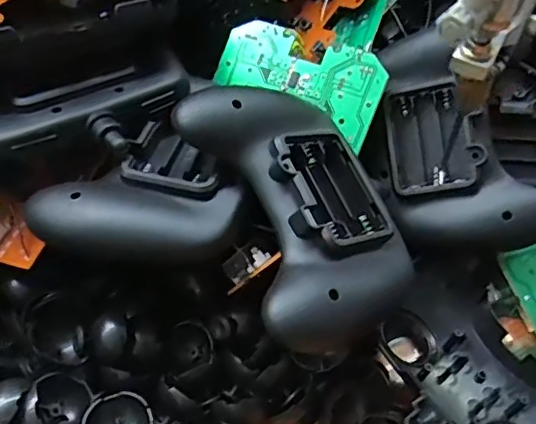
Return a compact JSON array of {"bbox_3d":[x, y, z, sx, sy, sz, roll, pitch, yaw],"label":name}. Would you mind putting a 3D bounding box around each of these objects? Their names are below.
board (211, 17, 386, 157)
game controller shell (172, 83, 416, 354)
[{"bbox_3d":[0.017,-0.072,0.313,0.090,0.008,0.047,23,88,17],"label":"board"},{"bbox_3d":[0.012,0.002,0.257,0.083,0.040,0.115,-11,67,-40],"label":"game controller shell"}]

